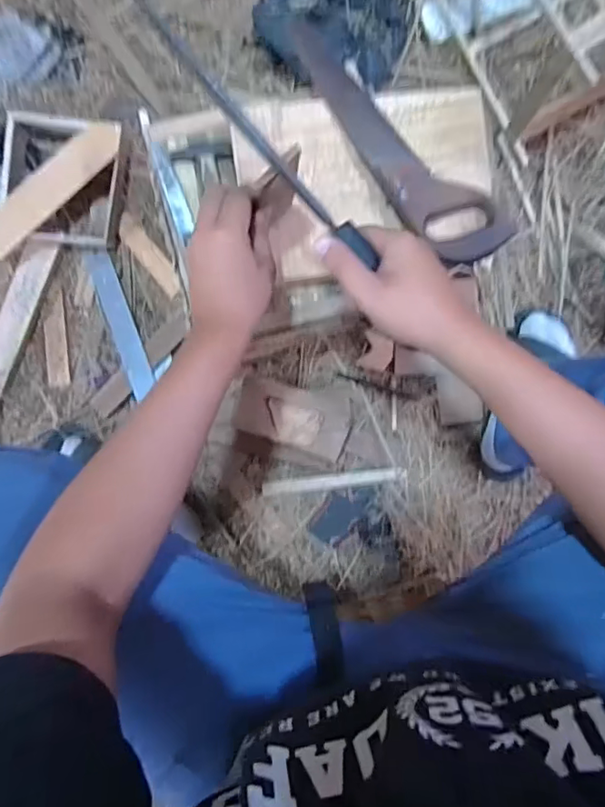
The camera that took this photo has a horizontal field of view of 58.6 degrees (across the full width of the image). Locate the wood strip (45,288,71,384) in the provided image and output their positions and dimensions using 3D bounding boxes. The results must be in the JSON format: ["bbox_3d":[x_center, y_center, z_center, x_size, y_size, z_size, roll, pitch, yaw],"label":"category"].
[{"bbox_3d":[-0.411,-0.108,0.899,0.034,0.005,0.157,-5,90,2],"label":"wood strip"}]

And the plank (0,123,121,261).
[{"bbox_3d":[-0.377,-0.322,0.806,0.260,0.014,0.053,-42,109,3],"label":"plank"}]

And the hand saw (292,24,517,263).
[{"bbox_3d":[0.098,-0.284,0.597,0.087,0.029,0.320,-41,89,1],"label":"hand saw"}]

